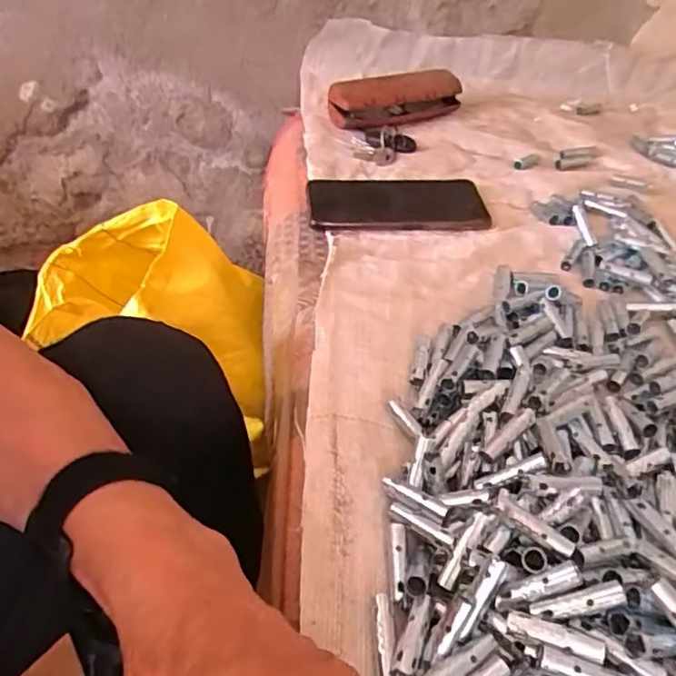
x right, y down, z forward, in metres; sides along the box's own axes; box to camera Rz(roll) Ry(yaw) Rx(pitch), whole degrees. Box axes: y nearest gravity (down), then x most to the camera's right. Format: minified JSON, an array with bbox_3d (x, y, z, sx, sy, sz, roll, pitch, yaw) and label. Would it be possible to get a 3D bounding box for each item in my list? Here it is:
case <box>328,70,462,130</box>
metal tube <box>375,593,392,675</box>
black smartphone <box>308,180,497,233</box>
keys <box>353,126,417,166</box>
[{"bbox_3d":[0.068,-0.277,0.714,0.156,0.053,0.048,-19,47,-20],"label":"case"},{"bbox_3d":[0.021,0.138,0.275,0.005,0.004,0.044,0,43,-2],"label":"metal tube"},{"bbox_3d":[0.056,-0.129,0.573,0.164,0.014,0.087,0,43,-1],"label":"black smartphone"},{"bbox_3d":[0.053,-0.214,0.660,0.054,0.026,0.065,14,45,14],"label":"keys"}]

